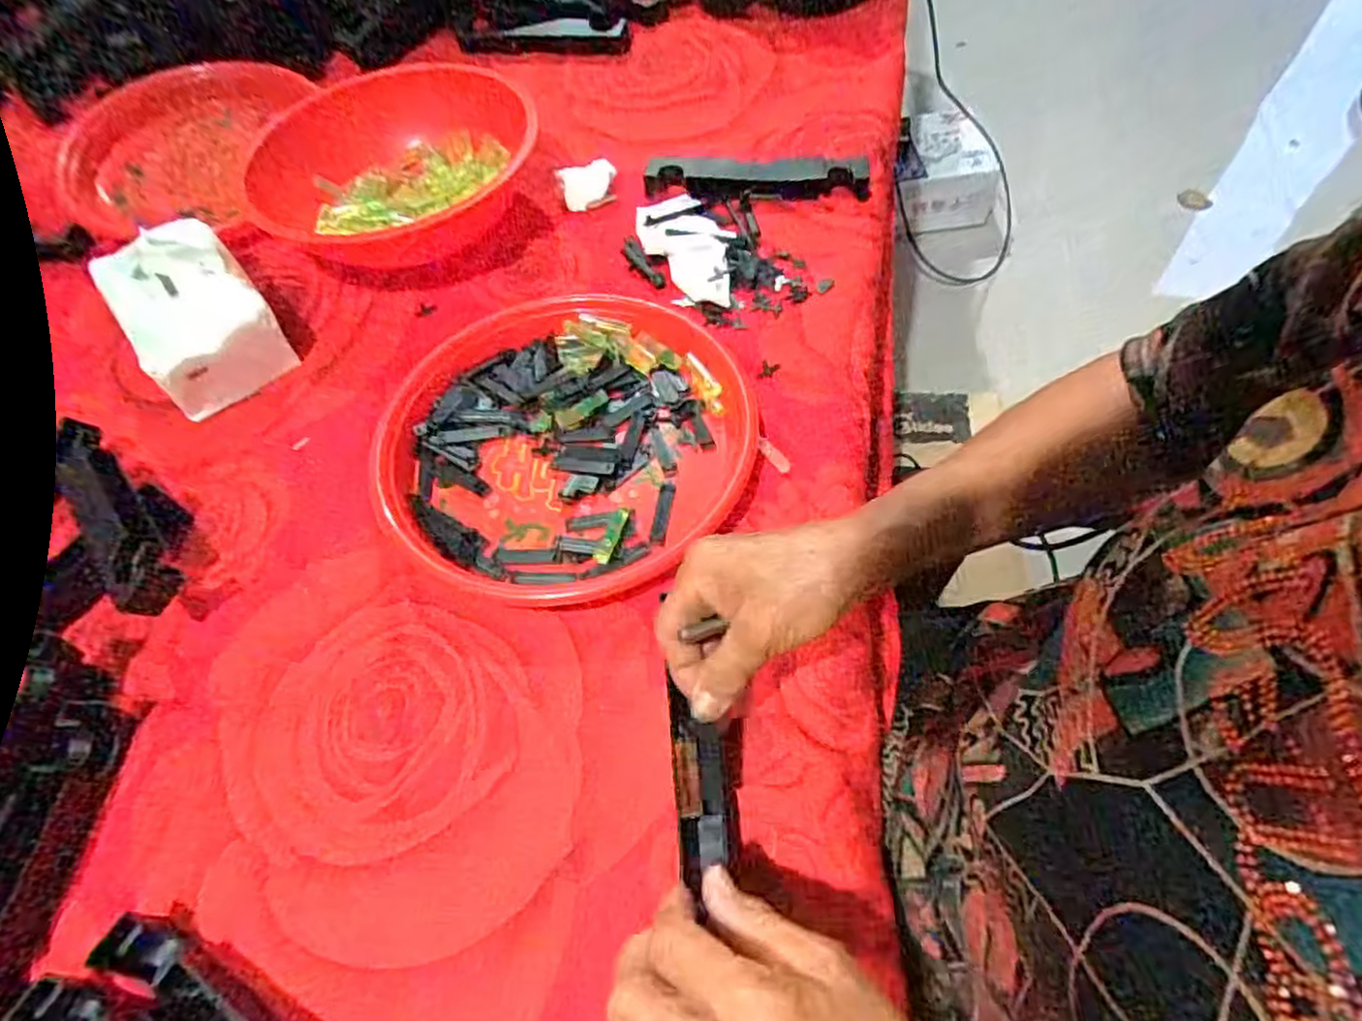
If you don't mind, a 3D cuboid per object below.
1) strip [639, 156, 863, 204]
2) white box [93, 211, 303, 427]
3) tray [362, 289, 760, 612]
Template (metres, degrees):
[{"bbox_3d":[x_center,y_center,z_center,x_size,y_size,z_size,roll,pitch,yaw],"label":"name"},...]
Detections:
[{"bbox_3d":[0.065,-0.288,0.611,0.189,0.024,0.038,-1,59,6],"label":"strip"},{"bbox_3d":[-0.381,-0.157,0.557,0.095,0.064,0.160,-35,61,-15],"label":"white box"},{"bbox_3d":[-0.075,-0.056,0.493,0.233,0.026,0.265,33,67,23],"label":"tray"}]

